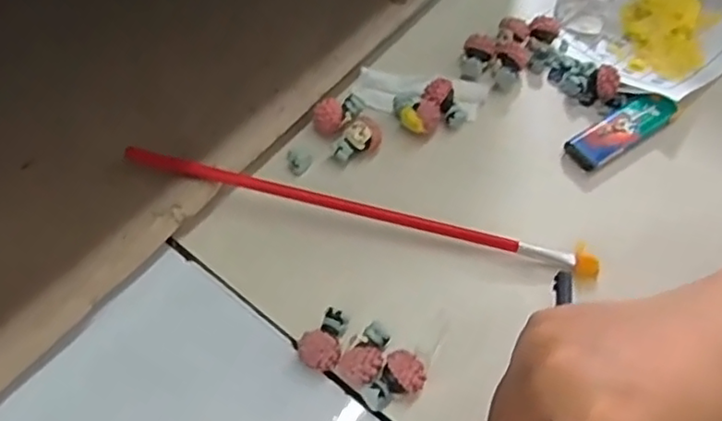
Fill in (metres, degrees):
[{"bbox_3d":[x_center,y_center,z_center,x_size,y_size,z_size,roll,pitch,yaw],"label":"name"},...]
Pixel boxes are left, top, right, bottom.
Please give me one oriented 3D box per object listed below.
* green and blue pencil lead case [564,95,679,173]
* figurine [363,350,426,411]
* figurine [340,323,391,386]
[{"bbox_3d":[0.152,-0.046,0.369,0.071,0.013,0.023,-31,65,-19],"label":"green and blue pencil lead case"},{"bbox_3d":[0.016,0.079,0.285,0.019,0.017,0.028,32,63,16],"label":"figurine"},{"bbox_3d":[0.003,0.066,0.289,0.018,0.020,0.030,22,60,10],"label":"figurine"}]

